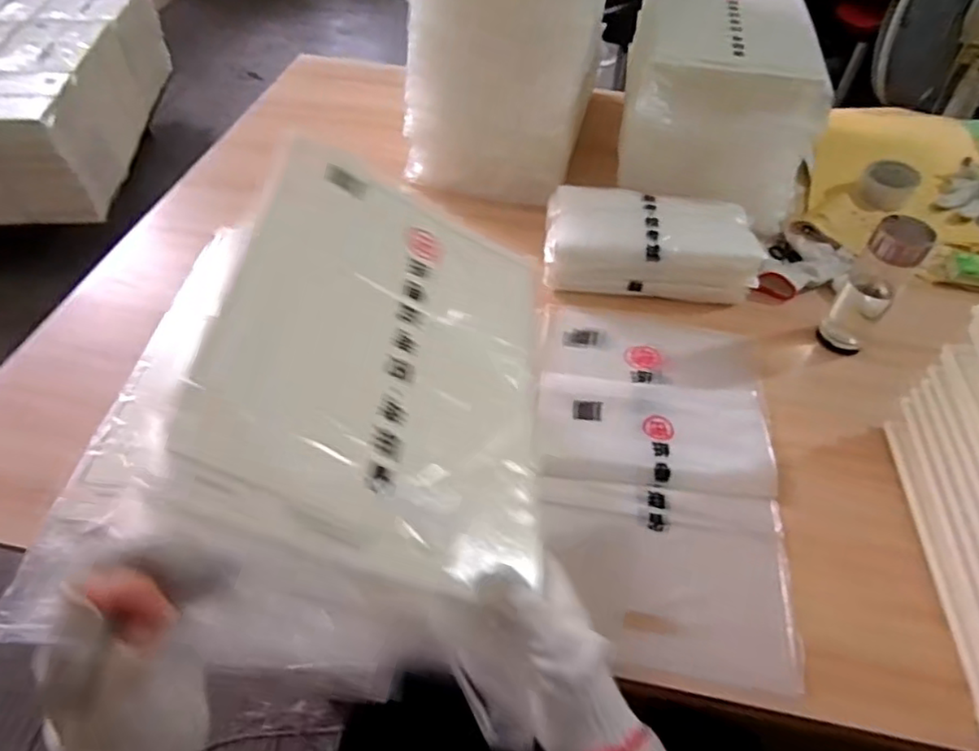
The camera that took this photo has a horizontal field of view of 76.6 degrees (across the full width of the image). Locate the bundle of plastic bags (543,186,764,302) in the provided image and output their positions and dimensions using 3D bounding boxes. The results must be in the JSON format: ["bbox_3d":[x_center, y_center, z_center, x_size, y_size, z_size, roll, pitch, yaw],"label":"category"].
[{"bbox_3d":[0.238,-0.198,0.937,0.303,0.083,0.163,7,50,2],"label":"bundle of plastic bags"}]

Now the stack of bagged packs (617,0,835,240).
[{"bbox_3d":[0.384,-0.482,1.067,0.285,0.200,0.428,11,50,6],"label":"stack of bagged packs"}]

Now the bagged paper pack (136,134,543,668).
[{"bbox_3d":[-0.066,-0.007,0.463,0.259,0.026,0.430,29,41,-28],"label":"bagged paper pack"}]

